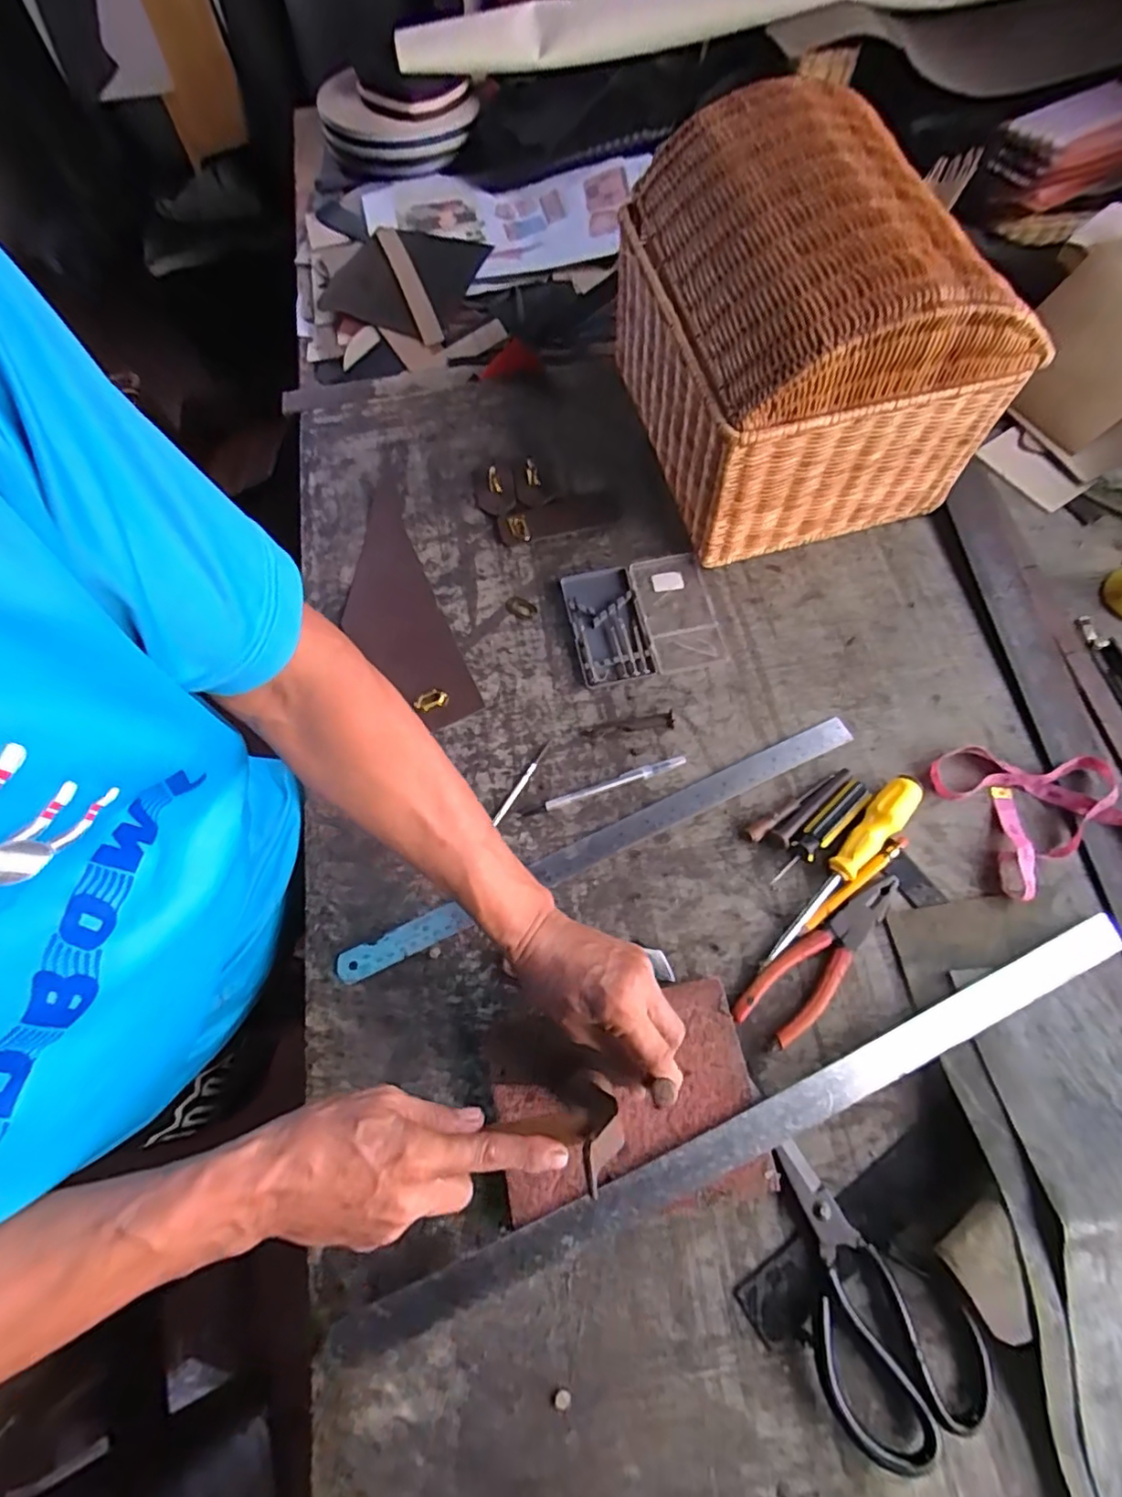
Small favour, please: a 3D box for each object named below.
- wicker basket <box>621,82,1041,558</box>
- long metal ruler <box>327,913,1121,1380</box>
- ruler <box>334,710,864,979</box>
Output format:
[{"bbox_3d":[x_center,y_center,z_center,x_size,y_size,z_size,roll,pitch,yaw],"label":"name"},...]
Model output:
[{"bbox_3d":[0.214,-0.393,0.584,0.256,0.215,0.334,-13,68,-3],"label":"wicker basket"},{"bbox_3d":[0.141,0.259,0.424,0.616,0.008,0.032,-23,69,-7],"label":"long metal ruler"},{"bbox_3d":[0.039,0.080,0.522,0.469,0.005,0.025,-25,72,-8],"label":"ruler"}]

